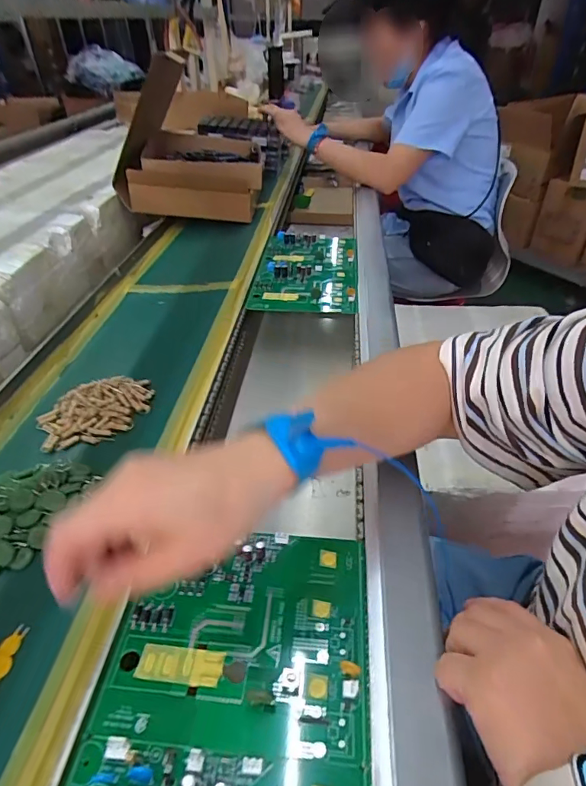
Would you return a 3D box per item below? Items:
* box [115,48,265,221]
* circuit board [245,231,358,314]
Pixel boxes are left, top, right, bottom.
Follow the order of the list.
[{"bbox_3d":[-0.187,-0.517,0.888,0.240,0.223,0.345,-3,37,-2],"label":"box"},{"bbox_3d":[0.024,-0.200,0.722,0.153,0.018,0.254,5,40,2],"label":"circuit board"}]

